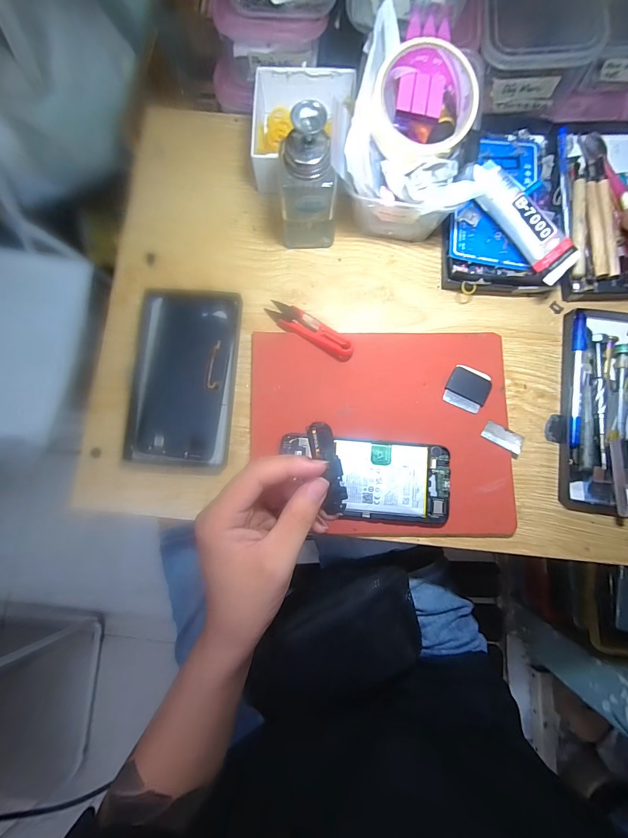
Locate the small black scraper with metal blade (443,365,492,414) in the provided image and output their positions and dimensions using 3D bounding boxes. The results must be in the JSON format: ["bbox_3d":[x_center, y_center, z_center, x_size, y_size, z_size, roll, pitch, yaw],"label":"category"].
[{"bbox_3d":[0.152,-0.030,0.332,0.040,0.004,0.041,24,85,1],"label":"small black scraper with metal blade"}]

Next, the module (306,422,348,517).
[{"bbox_3d":[0.011,0.036,0.243,0.018,0.006,0.069,-14,96,-2],"label":"module"}]

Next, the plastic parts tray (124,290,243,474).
[{"bbox_3d":[-0.129,-0.041,0.338,0.097,0.017,0.179,4,85,-1],"label":"plastic parts tray"}]

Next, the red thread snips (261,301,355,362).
[{"bbox_3d":[-0.005,-0.090,0.342,0.100,0.006,0.025,35,86,15],"label":"red thread snips"}]

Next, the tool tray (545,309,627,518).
[{"bbox_3d":[0.300,-0.012,0.325,0.108,0.033,0.203,6,85,0],"label":"tool tray"}]

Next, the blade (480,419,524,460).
[{"bbox_3d":[0.185,0.019,0.328,0.042,0.004,0.020,30,86,2],"label":"blade"}]

